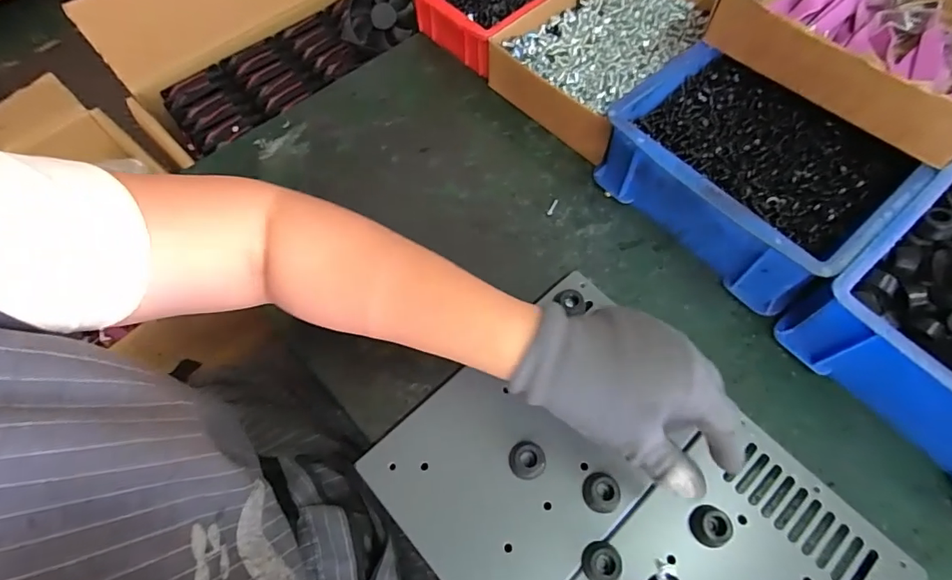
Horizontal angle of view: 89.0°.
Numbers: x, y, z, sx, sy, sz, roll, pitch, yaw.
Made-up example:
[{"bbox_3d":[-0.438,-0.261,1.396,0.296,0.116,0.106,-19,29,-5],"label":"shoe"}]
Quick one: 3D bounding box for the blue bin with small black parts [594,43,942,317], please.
[{"bbox_3d":[0.232,-0.104,0.412,0.169,0.076,0.203,-40,69,-17],"label":"blue bin with small black parts"}]

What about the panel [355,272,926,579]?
[{"bbox_3d":[0.097,0.149,0.318,0.223,0.018,0.290,-39,69,-17],"label":"panel"}]

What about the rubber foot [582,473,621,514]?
[{"bbox_3d":[0.083,0.135,0.322,0.022,0.014,0.023,0,63,1],"label":"rubber foot"}]

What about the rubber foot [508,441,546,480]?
[{"bbox_3d":[0.036,0.117,0.334,0.025,0.011,0.023,0,63,1],"label":"rubber foot"}]

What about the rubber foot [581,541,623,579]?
[{"bbox_3d":[0.079,0.172,0.305,0.023,0.012,0.023,-4,63,-1],"label":"rubber foot"}]

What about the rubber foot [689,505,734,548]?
[{"bbox_3d":[0.152,0.153,0.313,0.021,0.013,0.024,1,63,2],"label":"rubber foot"}]

